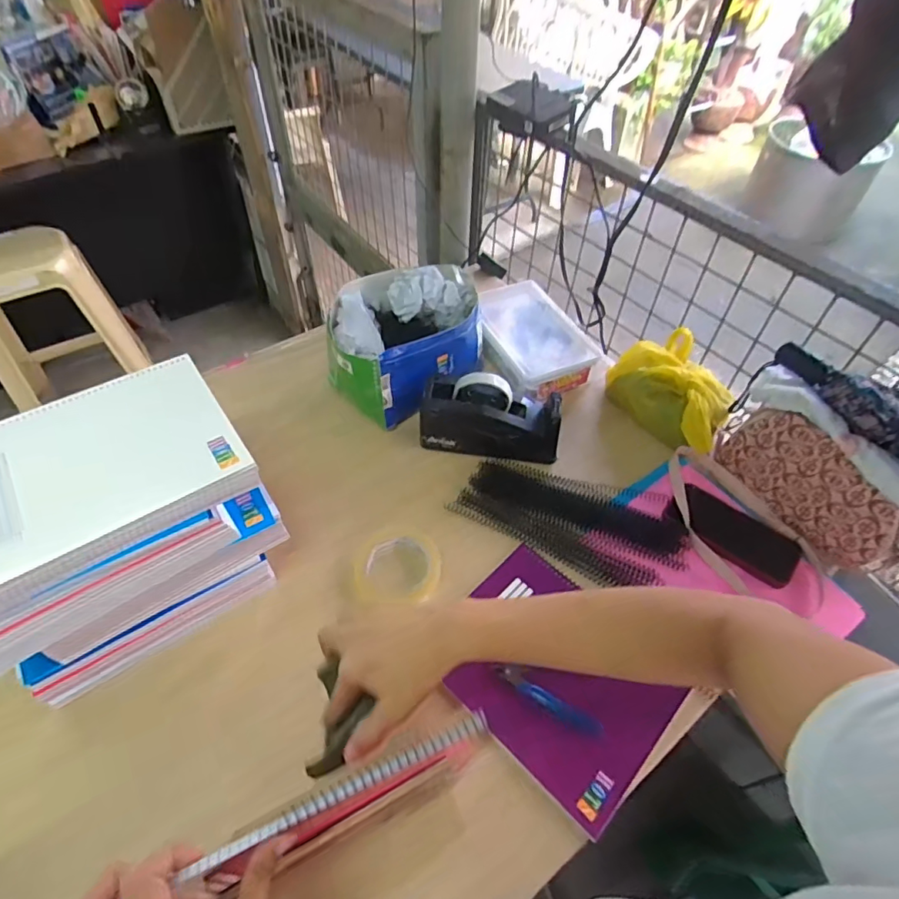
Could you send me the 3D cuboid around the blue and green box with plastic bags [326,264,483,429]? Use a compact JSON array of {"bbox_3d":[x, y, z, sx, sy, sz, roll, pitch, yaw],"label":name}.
[{"bbox_3d":[-0.069,-0.173,0.829,0.237,0.140,0.197,-28,57,-23],"label":"blue and green box with plastic bags"}]

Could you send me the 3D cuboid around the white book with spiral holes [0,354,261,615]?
[{"bbox_3d":[-0.346,0.015,0.533,0.244,0.034,0.201,-28,57,-22],"label":"white book with spiral holes"}]

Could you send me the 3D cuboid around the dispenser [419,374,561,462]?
[{"bbox_3d":[0.059,-0.048,0.760,0.194,0.096,0.071,6,51,3],"label":"dispenser"}]

